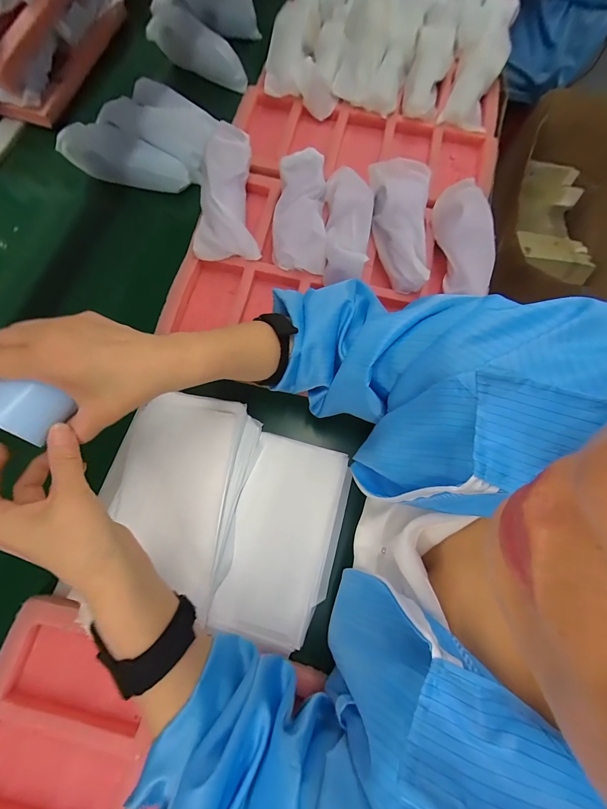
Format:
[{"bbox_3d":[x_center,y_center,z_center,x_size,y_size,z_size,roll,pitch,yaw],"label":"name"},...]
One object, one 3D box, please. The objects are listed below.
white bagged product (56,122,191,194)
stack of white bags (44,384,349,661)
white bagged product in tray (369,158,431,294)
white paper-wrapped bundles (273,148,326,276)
[{"bbox_3d":[-0.276,-0.398,0.523,0.199,0.049,0.072,14,74,3],"label":"white bagged product"},{"bbox_3d":[-0.090,0.130,0.393,0.270,0.069,0.241,16,74,3],"label":"stack of white bags"},{"bbox_3d":[0.139,-0.254,0.462,0.081,0.056,0.189,1,74,-1],"label":"white bagged product in tray"},{"bbox_3d":[-0.005,-0.271,0.455,0.073,0.032,0.162,2,92,-1],"label":"white paper-wrapped bundles"}]

